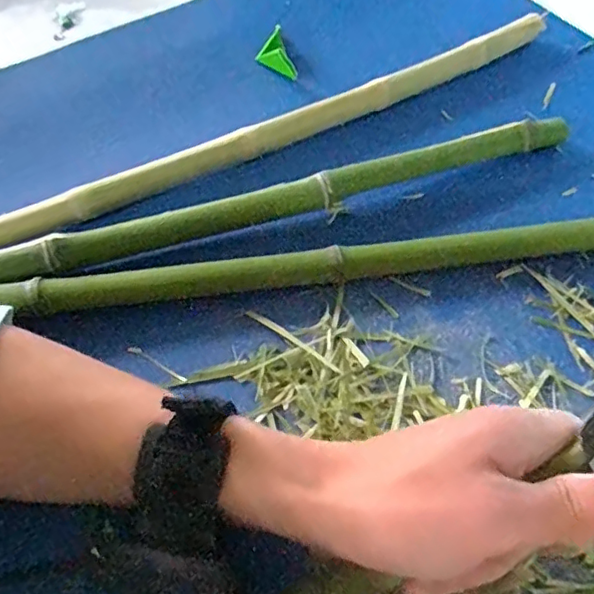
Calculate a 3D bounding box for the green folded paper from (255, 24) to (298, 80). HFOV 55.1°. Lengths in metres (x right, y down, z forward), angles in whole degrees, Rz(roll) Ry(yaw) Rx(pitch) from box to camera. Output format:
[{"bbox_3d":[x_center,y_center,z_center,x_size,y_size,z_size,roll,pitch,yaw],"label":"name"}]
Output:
[{"bbox_3d":[-0.019,-0.196,0.459,0.024,0.021,0.042,-17,61,-11],"label":"green folded paper"}]

